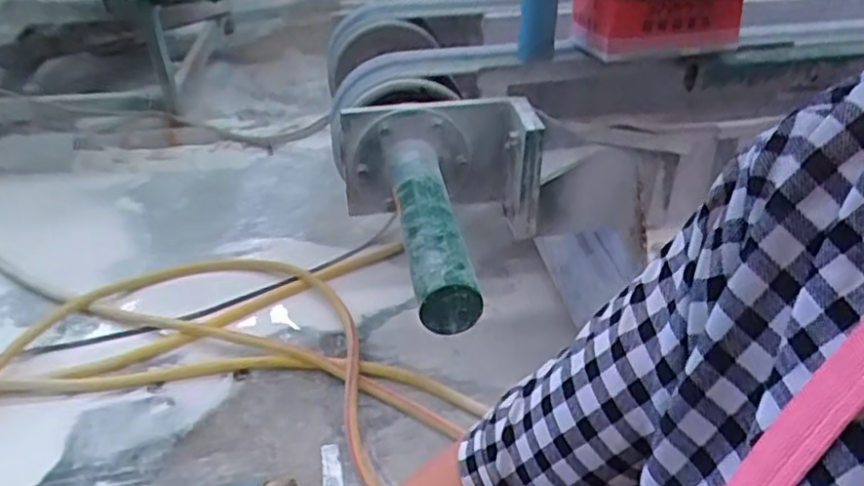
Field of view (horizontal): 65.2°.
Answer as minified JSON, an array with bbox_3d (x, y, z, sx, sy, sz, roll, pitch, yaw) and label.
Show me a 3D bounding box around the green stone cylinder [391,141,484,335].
[{"bbox_3d":[-0.003,-0.030,1.038,0.090,0.096,0.405,-1,33,-9],"label":"green stone cylinder"}]

